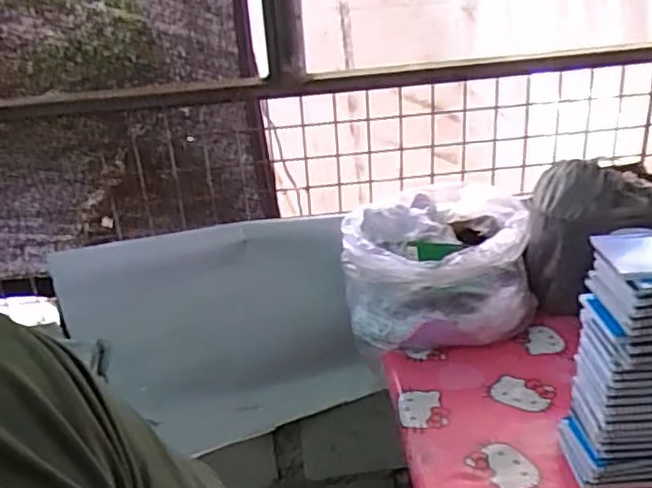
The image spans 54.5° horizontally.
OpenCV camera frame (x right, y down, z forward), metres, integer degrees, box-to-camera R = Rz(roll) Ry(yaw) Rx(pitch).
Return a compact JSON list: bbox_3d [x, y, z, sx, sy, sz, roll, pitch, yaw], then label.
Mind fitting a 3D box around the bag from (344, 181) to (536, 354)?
[{"bbox_3d":[0.186,0.046,1.034,0.289,0.201,0.237,-13,27,-18],"label":"bag"}]

